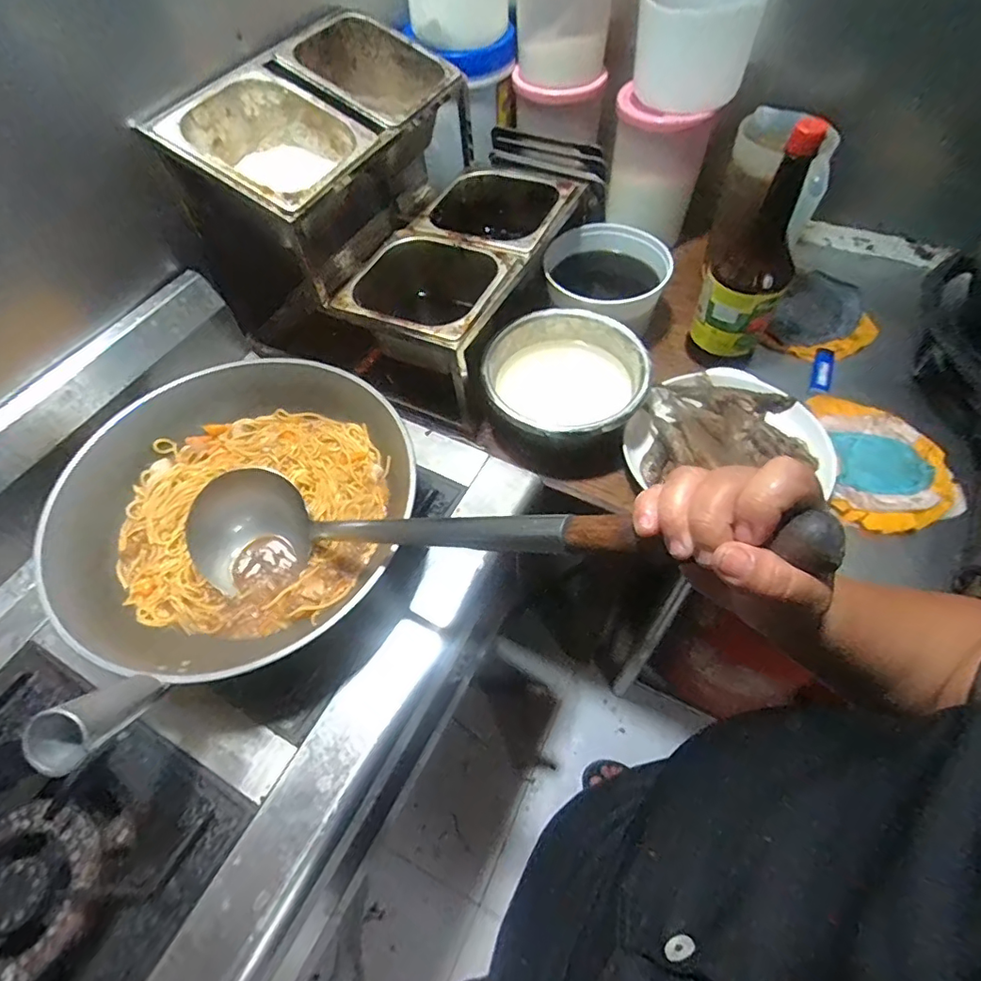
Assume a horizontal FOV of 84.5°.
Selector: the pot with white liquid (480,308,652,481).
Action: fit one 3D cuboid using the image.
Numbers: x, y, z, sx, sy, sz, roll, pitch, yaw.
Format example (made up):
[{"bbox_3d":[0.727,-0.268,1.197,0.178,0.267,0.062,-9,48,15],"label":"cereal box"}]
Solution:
[{"bbox_3d":[0.088,-0.116,0.667,0.178,0.121,0.181,-1,57,2],"label":"pot with white liquid"}]

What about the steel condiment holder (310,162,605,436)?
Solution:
[{"bbox_3d":[-0.026,-0.285,0.732,0.220,0.156,0.383,23,61,17],"label":"steel condiment holder"}]

